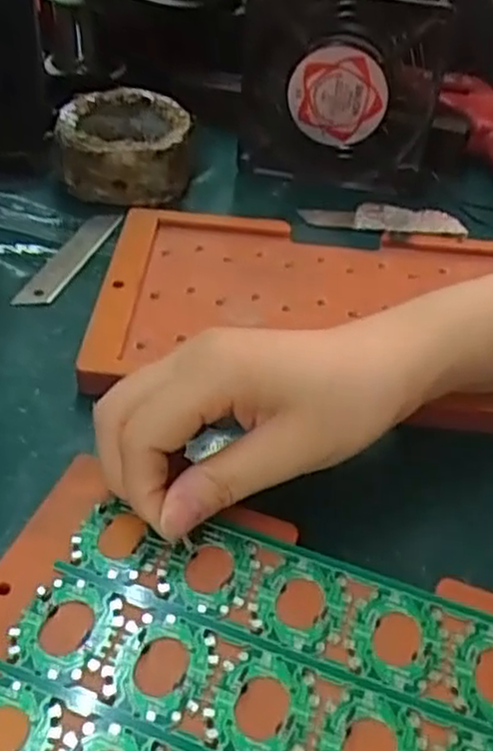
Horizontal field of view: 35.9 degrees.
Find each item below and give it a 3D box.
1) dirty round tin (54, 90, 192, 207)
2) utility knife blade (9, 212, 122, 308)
[{"bbox_3d":[-0.078,-0.150,0.490,0.077,0.040,0.085,-1,43,-9],"label":"dirty round tin"},{"bbox_3d":[-0.098,-0.068,0.427,0.018,0.006,0.098,22,43,5],"label":"utility knife blade"}]

